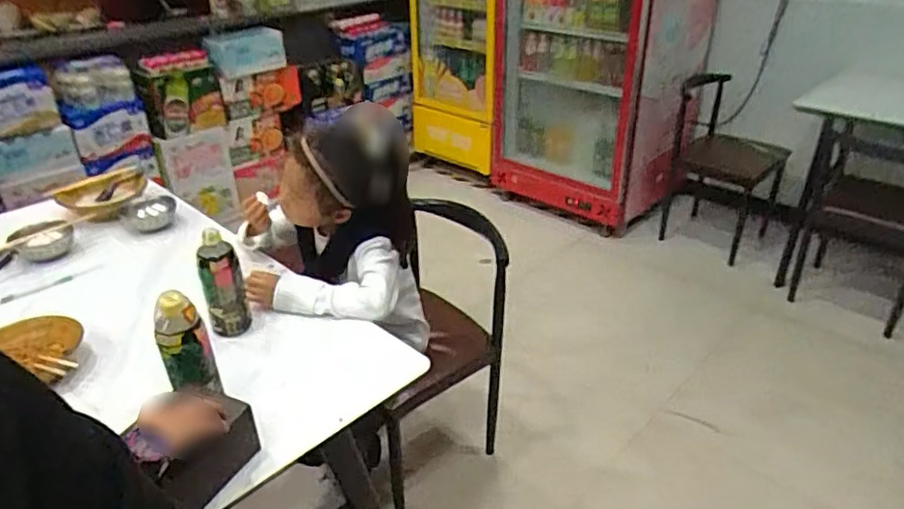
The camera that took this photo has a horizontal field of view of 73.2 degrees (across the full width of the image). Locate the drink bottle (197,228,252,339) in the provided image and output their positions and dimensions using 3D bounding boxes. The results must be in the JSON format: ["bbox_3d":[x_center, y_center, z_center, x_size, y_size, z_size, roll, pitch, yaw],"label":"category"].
[{"bbox_3d":[-0.388,0.053,1.030,0.069,0.174,0.062,-15,33,-20],"label":"drink bottle"}]

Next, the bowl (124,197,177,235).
[{"bbox_3d":[-0.694,-0.087,1.409,0.115,0.055,0.123,-18,34,-25],"label":"bowl"}]

